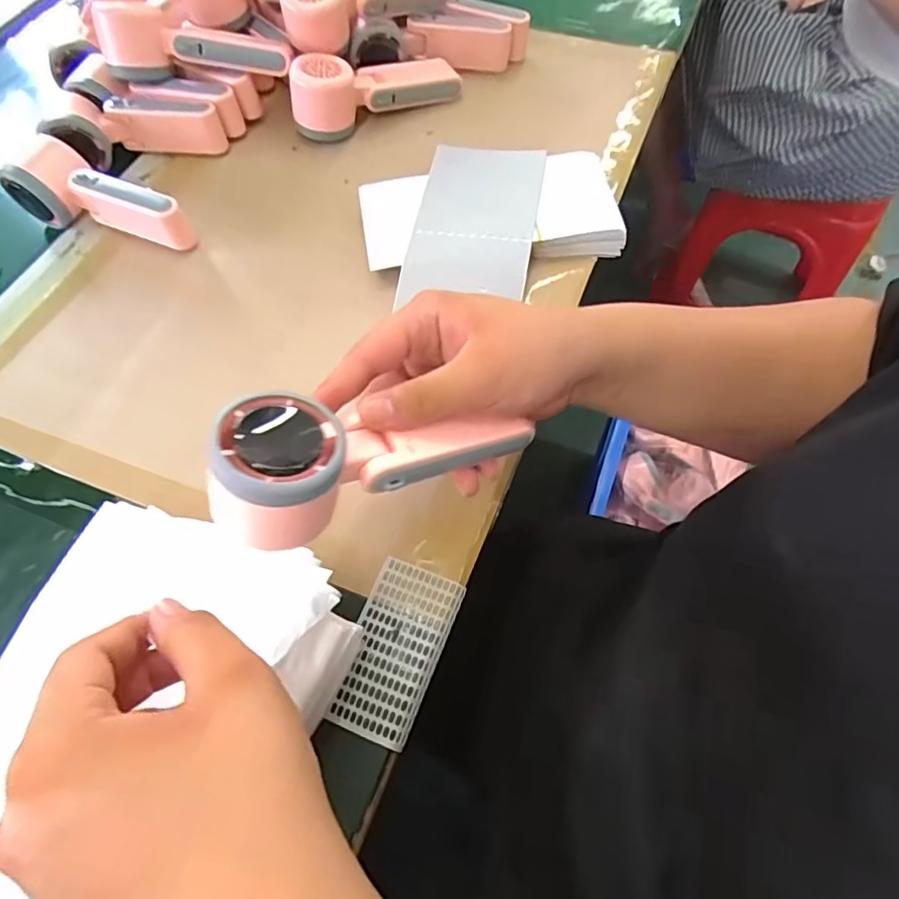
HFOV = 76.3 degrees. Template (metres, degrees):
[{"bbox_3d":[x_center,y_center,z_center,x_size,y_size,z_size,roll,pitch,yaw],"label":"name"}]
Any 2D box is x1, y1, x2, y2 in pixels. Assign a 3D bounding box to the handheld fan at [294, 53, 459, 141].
[{"bbox_3d":[-0.072,-0.347,0.549,0.162,0.065,0.049,-27,64,-13],"label":"handheld fan"}]

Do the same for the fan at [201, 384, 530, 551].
[{"bbox_3d":[-0.035,0.008,0.286,0.159,0.056,0.061,-6,58,-32],"label":"fan"}]

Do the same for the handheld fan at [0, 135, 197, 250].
[{"bbox_3d":[-0.294,-0.206,0.477,0.151,0.053,0.066,26,65,15],"label":"handheld fan"}]

